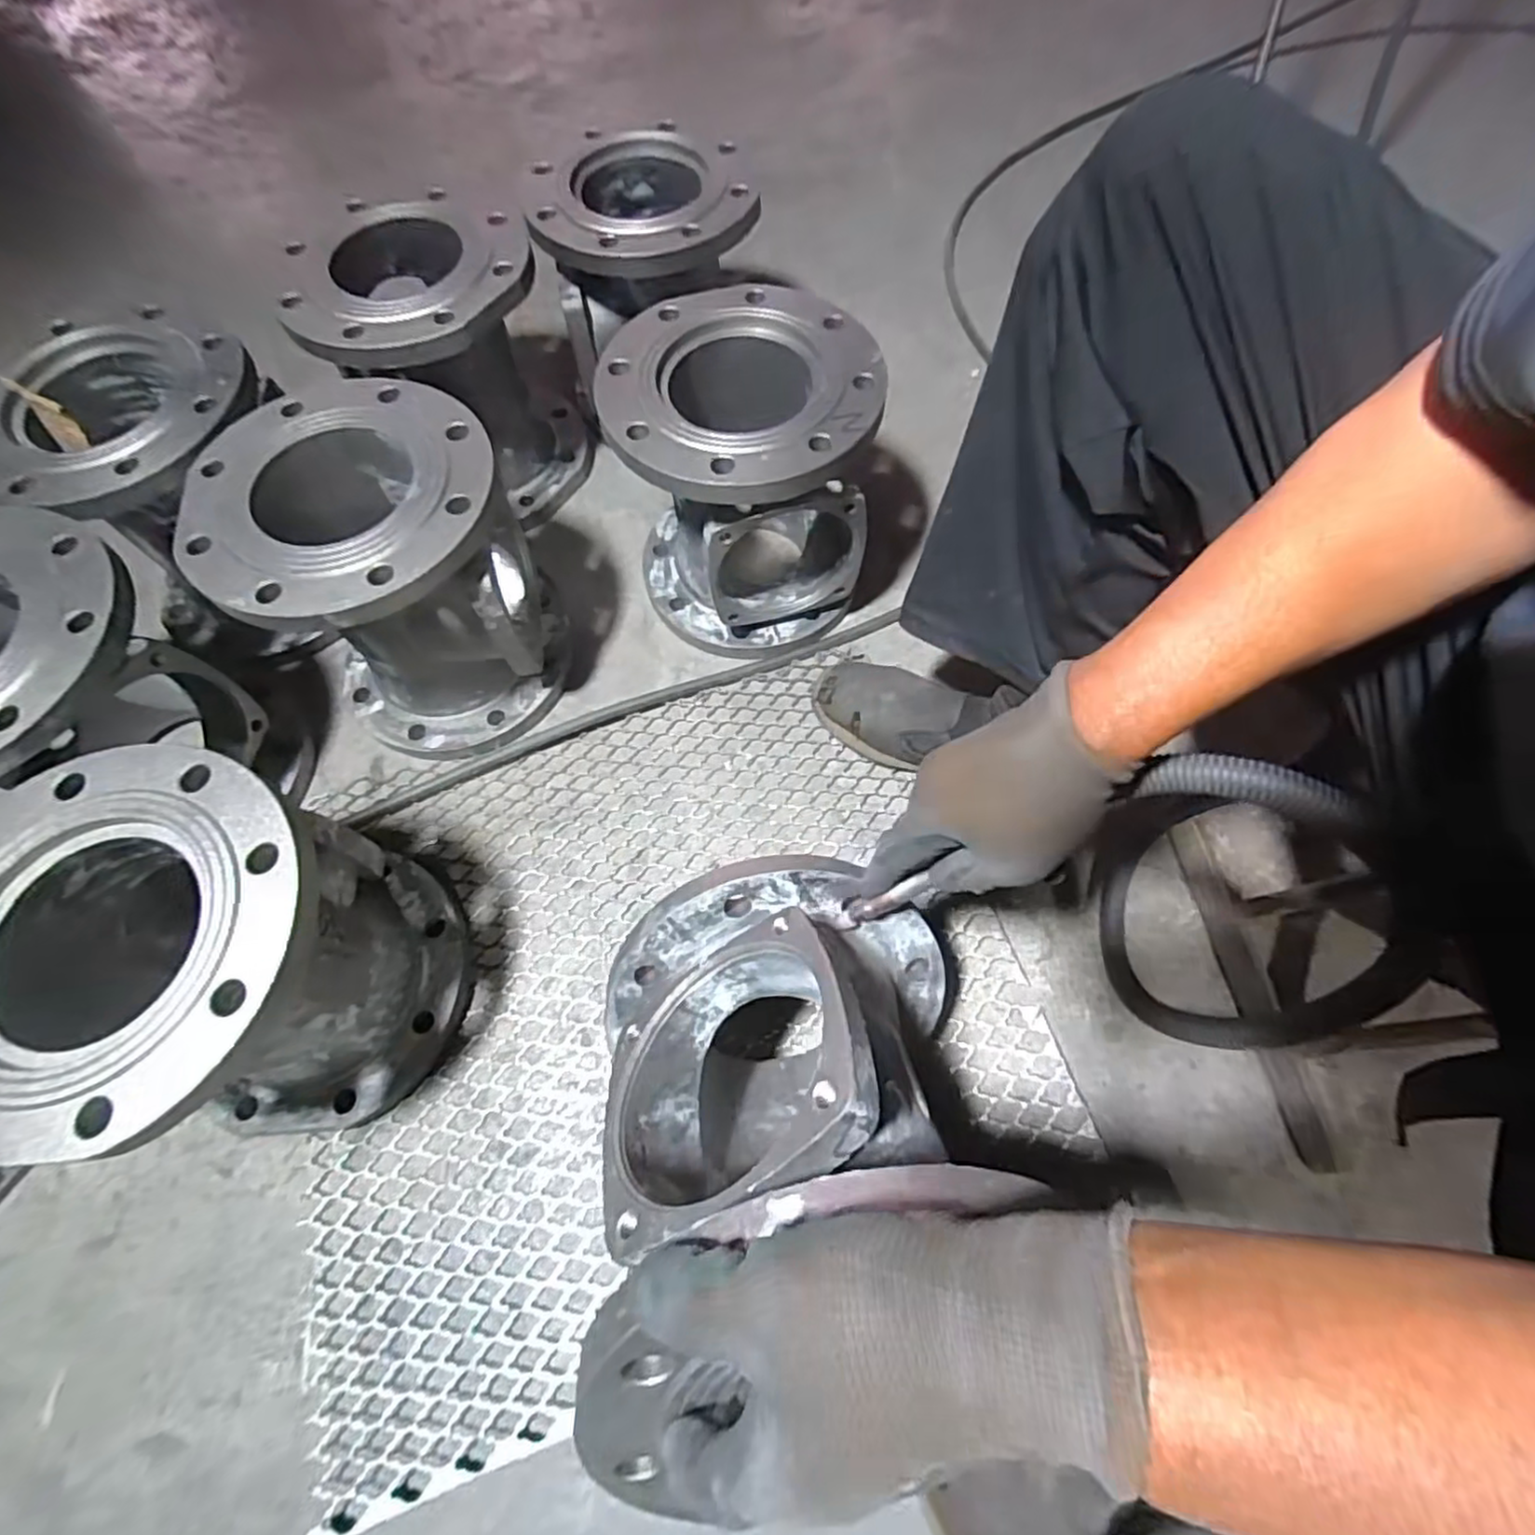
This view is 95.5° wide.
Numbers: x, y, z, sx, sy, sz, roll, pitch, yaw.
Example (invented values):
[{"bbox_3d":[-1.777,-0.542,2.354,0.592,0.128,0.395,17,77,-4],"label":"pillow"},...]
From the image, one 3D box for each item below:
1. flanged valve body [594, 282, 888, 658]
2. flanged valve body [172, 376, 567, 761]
[{"bbox_3d":[-0.022,-0.277,0.705,0.232,0.251,0.231,-10,66,-3],"label":"flanged valve body"},{"bbox_3d":[-0.336,-0.165,0.658,0.228,0.254,0.227,-12,66,-4],"label":"flanged valve body"}]

